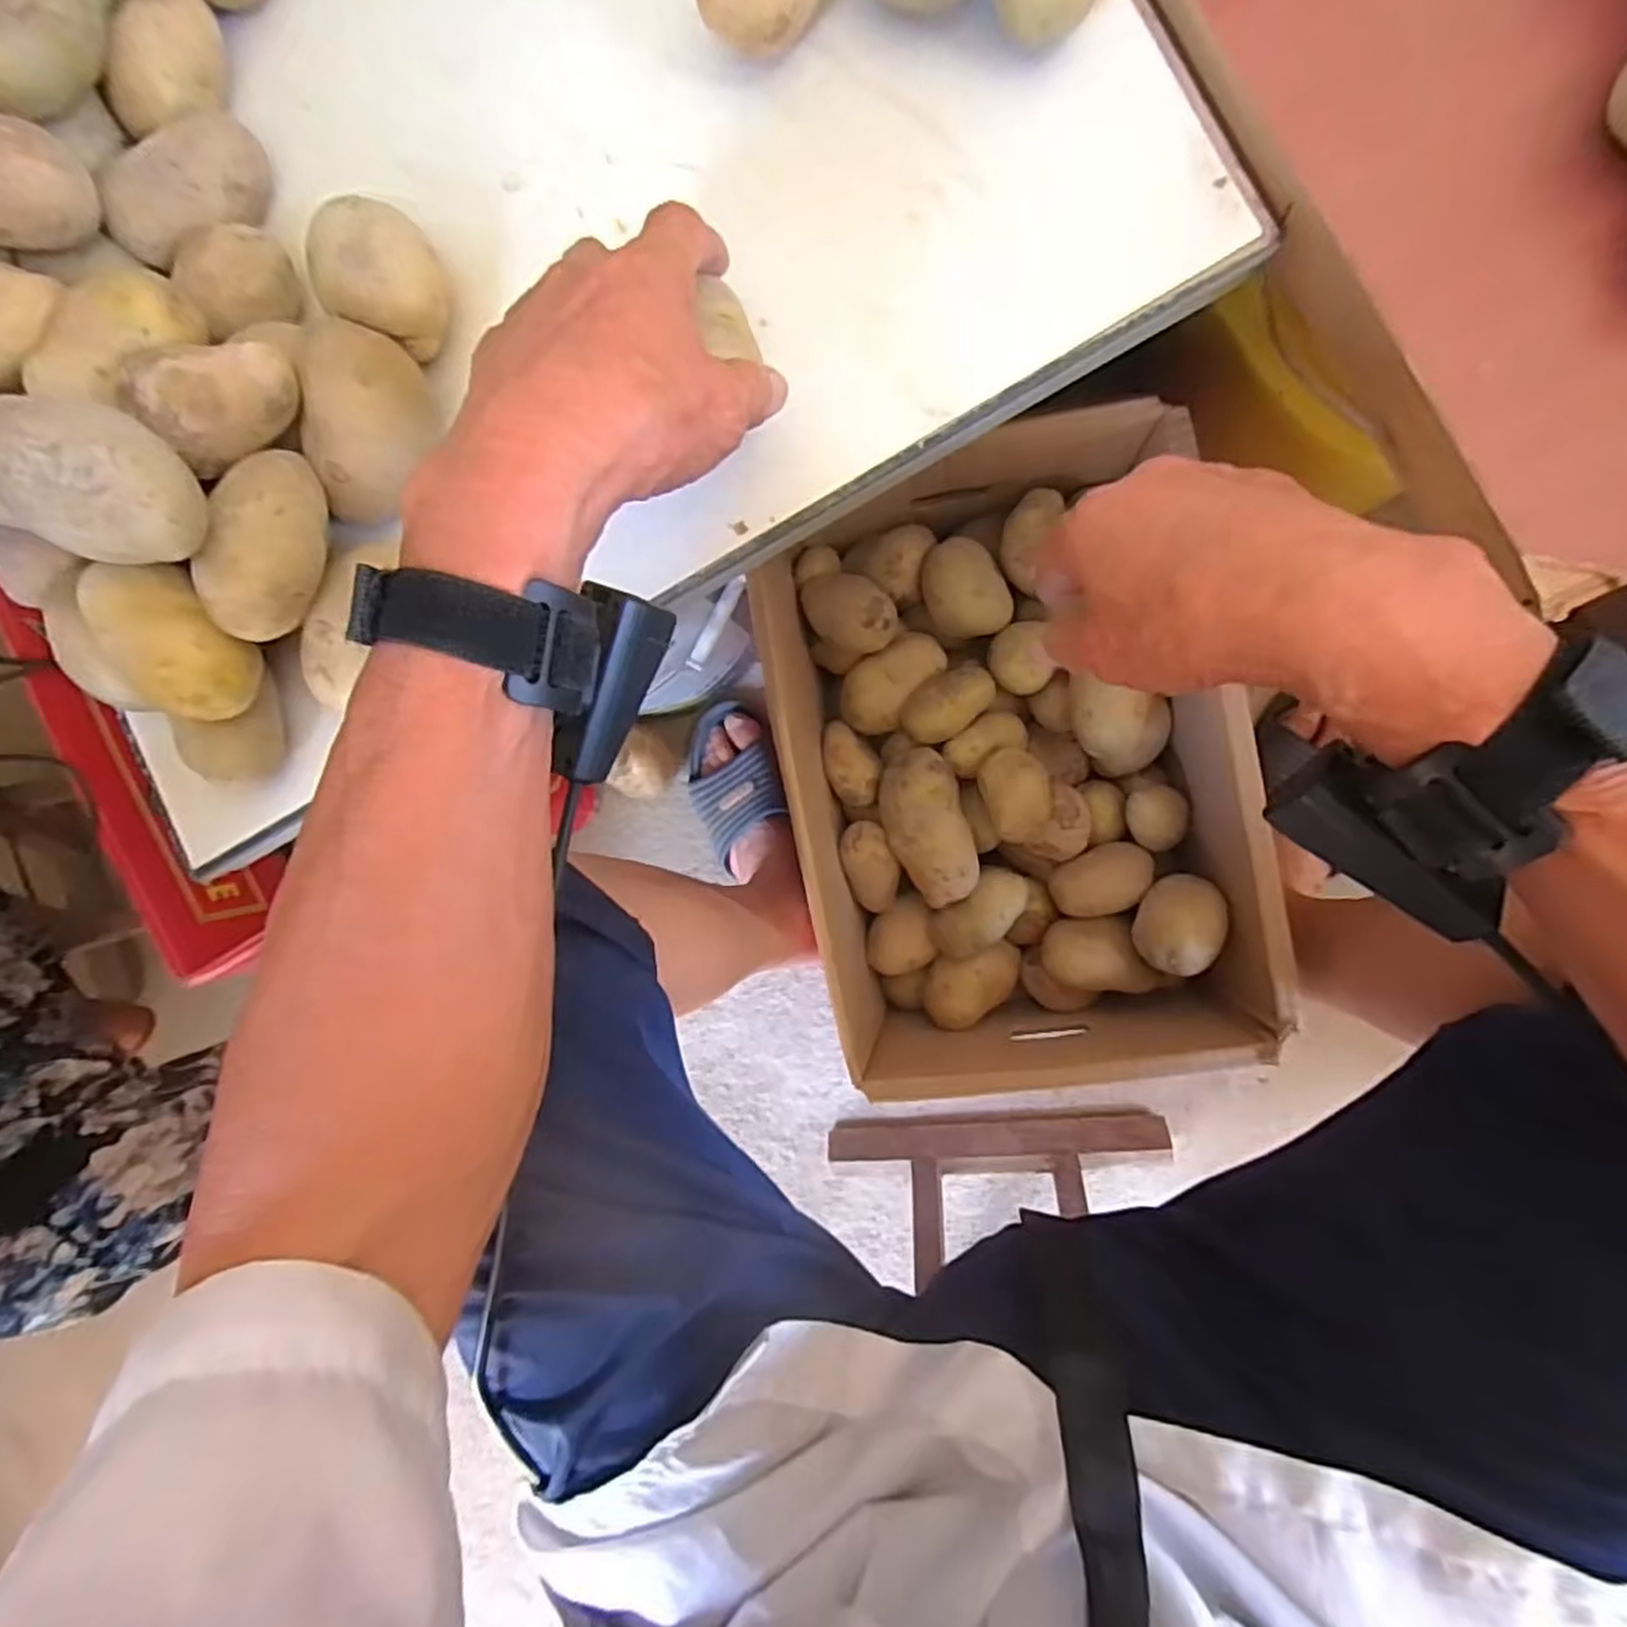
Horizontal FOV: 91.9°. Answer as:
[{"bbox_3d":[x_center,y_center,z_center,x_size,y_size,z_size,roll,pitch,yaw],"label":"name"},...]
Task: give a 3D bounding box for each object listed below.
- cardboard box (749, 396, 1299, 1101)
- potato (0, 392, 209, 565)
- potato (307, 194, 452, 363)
[{"bbox_3d":[0.130,-0.034,0.566,0.271,0.154,0.409,-11,91,10],"label":"cardboard box"},{"bbox_3d":[-0.279,-0.128,0.302,0.075,0.045,0.053,17,93,-31],"label":"potato"},{"bbox_3d":[-0.191,-0.242,0.363,0.053,0.048,0.051,1,93,9],"label":"potato"}]

